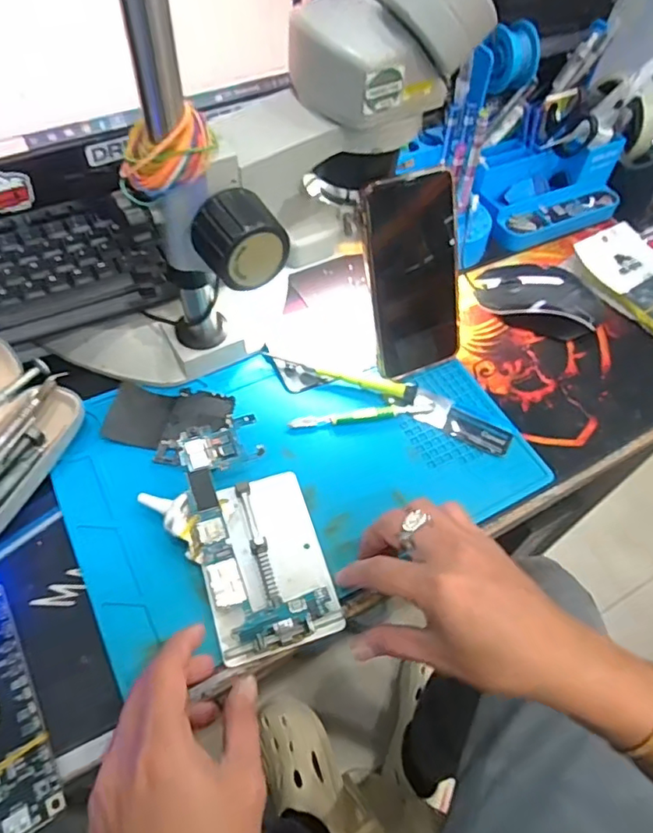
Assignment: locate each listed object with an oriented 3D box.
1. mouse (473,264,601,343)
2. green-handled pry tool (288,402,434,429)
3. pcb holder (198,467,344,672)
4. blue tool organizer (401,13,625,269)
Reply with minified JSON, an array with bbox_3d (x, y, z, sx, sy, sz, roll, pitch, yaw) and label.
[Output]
[{"bbox_3d":[0.200,-0.112,0.532,0.118,0.040,0.061,17,57,7],"label":"mouse"},{"bbox_3d":[0.031,-0.001,0.464,0.119,0.004,0.012,-9,58,-10],"label":"green-handled pry tool"},{"bbox_3d":[-0.043,0.097,0.388,0.082,0.015,0.117,-15,59,-14],"label":"pcb holder"},{"bbox_3d":[0.197,-0.267,0.558,0.224,0.140,0.134,-21,61,-17],"label":"blue tool organizer"}]

